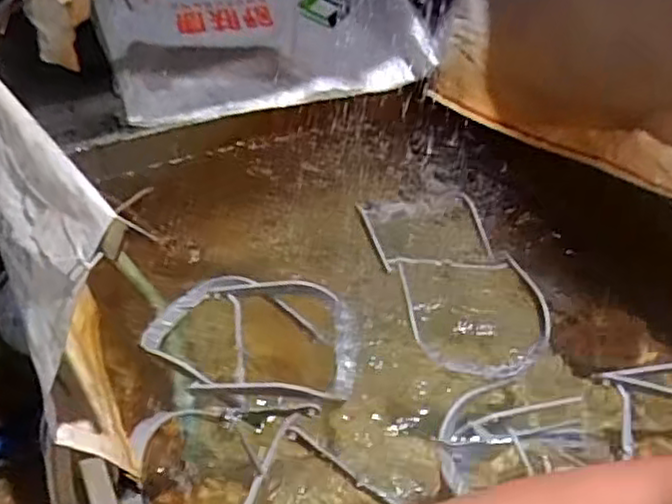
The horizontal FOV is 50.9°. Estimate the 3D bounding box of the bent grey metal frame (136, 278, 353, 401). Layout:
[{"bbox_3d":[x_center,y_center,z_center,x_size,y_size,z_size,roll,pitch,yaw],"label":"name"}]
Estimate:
[{"bbox_3d":[-0.104,0.110,0.882,0.264,0.047,0.191,5,40,4],"label":"bent grey metal frame"}]

